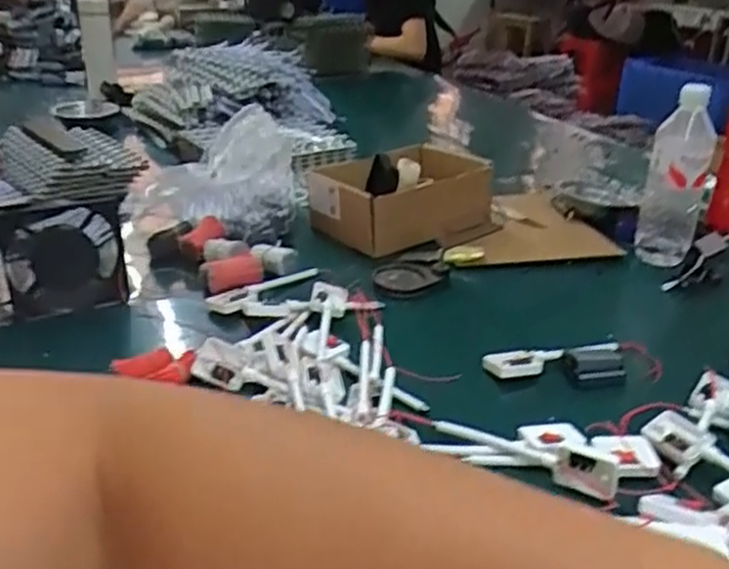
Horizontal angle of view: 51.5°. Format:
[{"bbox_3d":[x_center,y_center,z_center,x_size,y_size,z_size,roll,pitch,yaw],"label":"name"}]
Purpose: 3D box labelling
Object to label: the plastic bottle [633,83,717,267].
[{"bbox_3d":[0.394,-0.138,0.949,0.072,0.223,0.055,8,27,12],"label":"plastic bottle"}]

